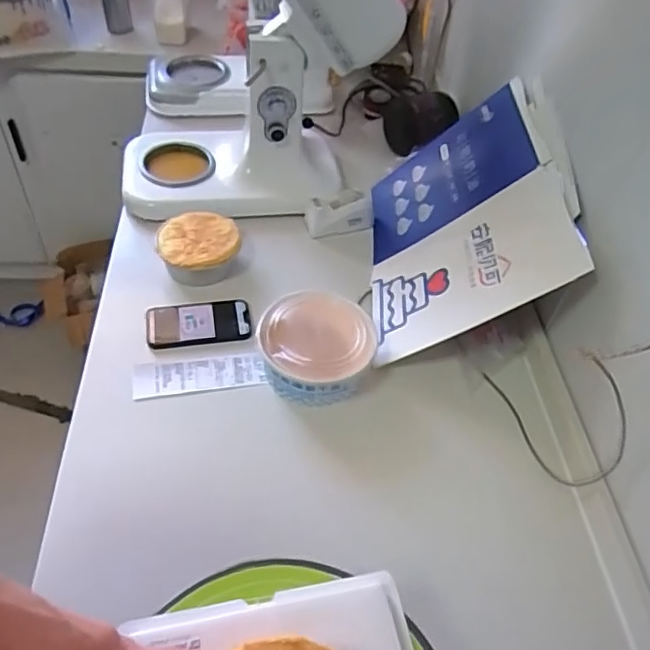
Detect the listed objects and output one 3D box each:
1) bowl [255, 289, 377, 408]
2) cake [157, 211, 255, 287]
[{"bbox_3d":[-0.013,0.029,0.818,0.151,0.074,0.147,3,48,-4],"label":"bowl"},{"bbox_3d":[-0.191,-0.118,0.959,0.147,0.076,0.118,-6,49,-11],"label":"cake"}]

